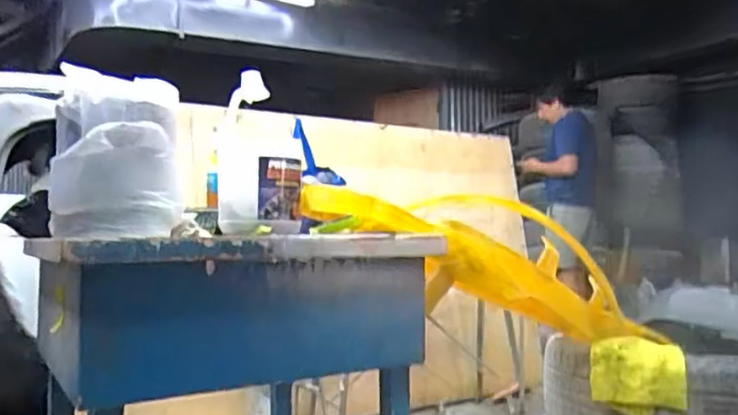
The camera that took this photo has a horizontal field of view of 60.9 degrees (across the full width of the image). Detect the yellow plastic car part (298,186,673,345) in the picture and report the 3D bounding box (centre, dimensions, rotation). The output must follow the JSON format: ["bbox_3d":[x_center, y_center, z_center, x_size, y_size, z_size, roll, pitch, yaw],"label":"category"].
[{"bbox_3d":[0.269,0.099,1.287,0.836,0.240,0.192,25,-12,-26],"label":"yellow plastic car part"}]

